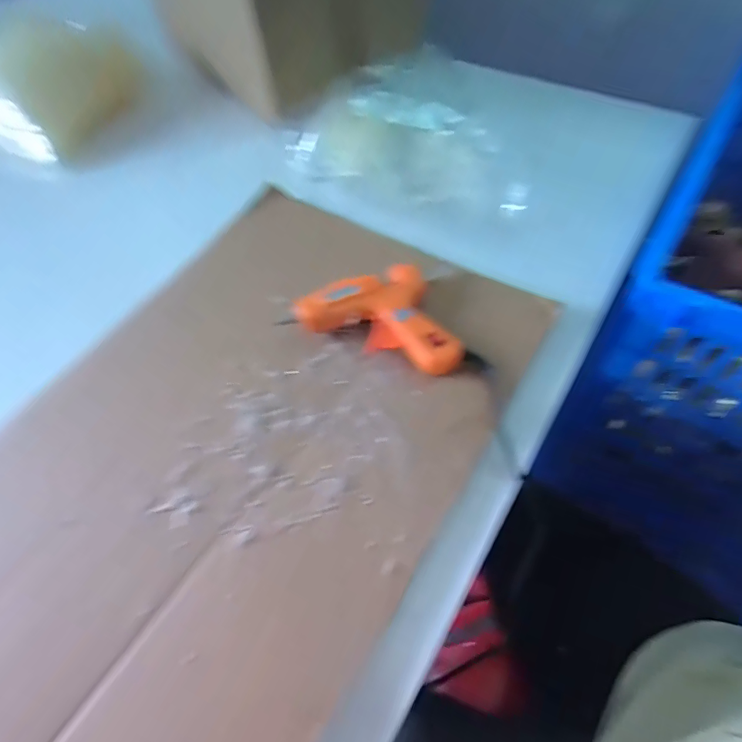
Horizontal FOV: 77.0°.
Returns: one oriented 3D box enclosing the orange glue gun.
[{"bbox_3d":[0.022,-0.053,0.410,0.167,0.033,0.094,16,61,14],"label":"orange glue gun"}]

